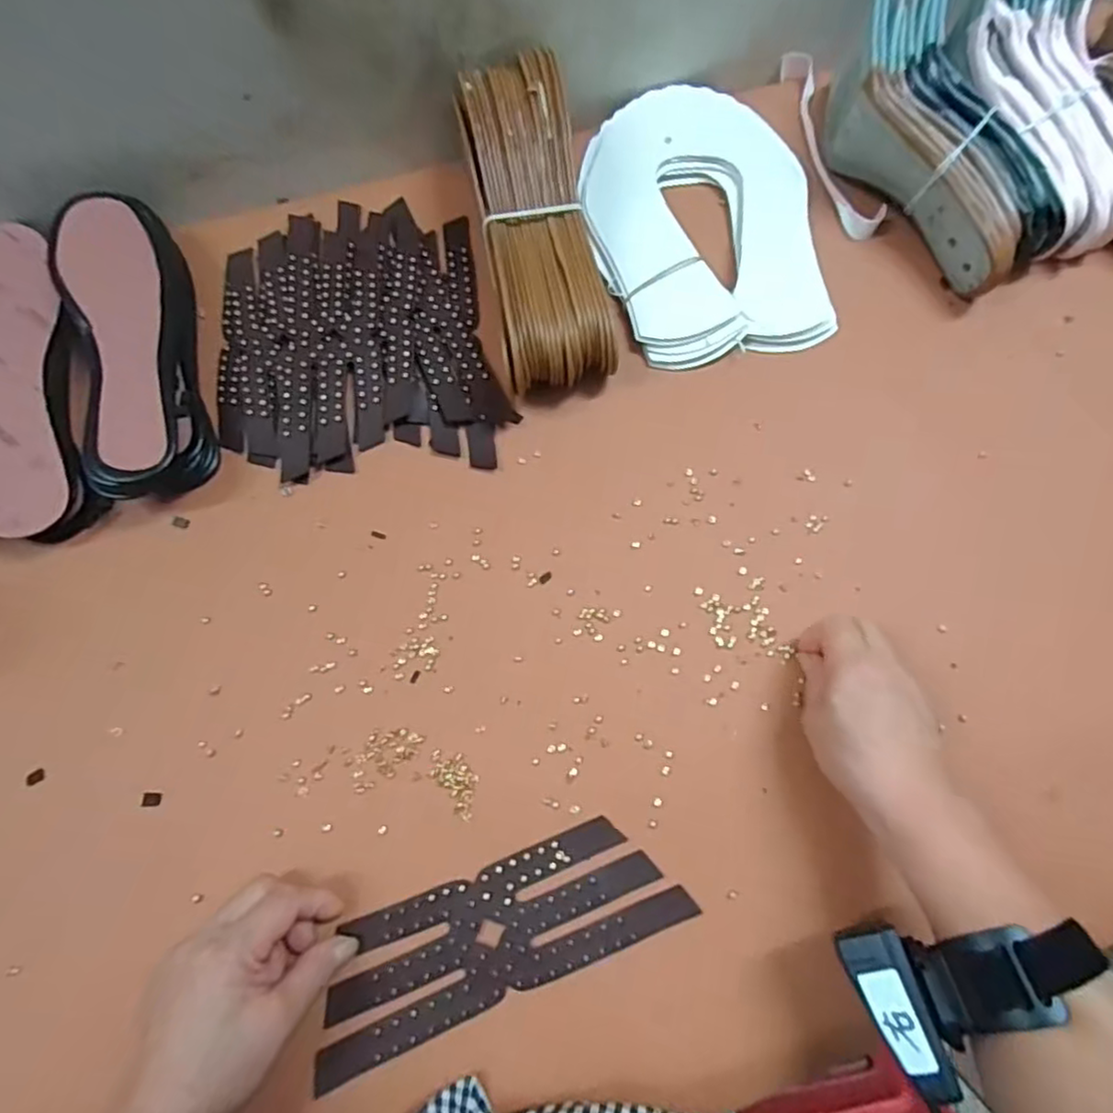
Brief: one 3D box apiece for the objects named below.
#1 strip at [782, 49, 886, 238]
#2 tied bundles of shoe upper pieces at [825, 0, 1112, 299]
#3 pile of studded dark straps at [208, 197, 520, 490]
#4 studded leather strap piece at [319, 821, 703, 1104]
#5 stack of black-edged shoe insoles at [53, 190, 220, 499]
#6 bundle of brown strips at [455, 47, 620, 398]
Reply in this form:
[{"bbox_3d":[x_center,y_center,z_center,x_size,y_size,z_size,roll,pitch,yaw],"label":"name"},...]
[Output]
[{"bbox_3d":[0.233,-0.352,0.548,0.035,0.015,0.186,-11,73,-5],"label":"strip"},{"bbox_3d":[0.346,-0.337,0.509,0.218,0.081,0.229,-22,75,-8],"label":"tied bundles of shoe upper pieces"},{"bbox_3d":[-0.148,-0.169,0.486,0.198,0.017,0.221,-6,73,-3],"label":"pile of studded dark straps"},{"bbox_3d":[-0.034,0.216,0.371,0.212,0.004,0.070,-20,73,-10],"label":"studded leather strap piece"},{"bbox_3d":[-0.295,-0.143,0.451,0.077,0.054,0.220,-13,74,-6],"label":"stack of black-edged shoe insoles"},{"bbox_3d":[-0.016,-0.239,0.474,0.082,0.079,0.239,-10,73,-5],"label":"bundle of brown strips"}]

